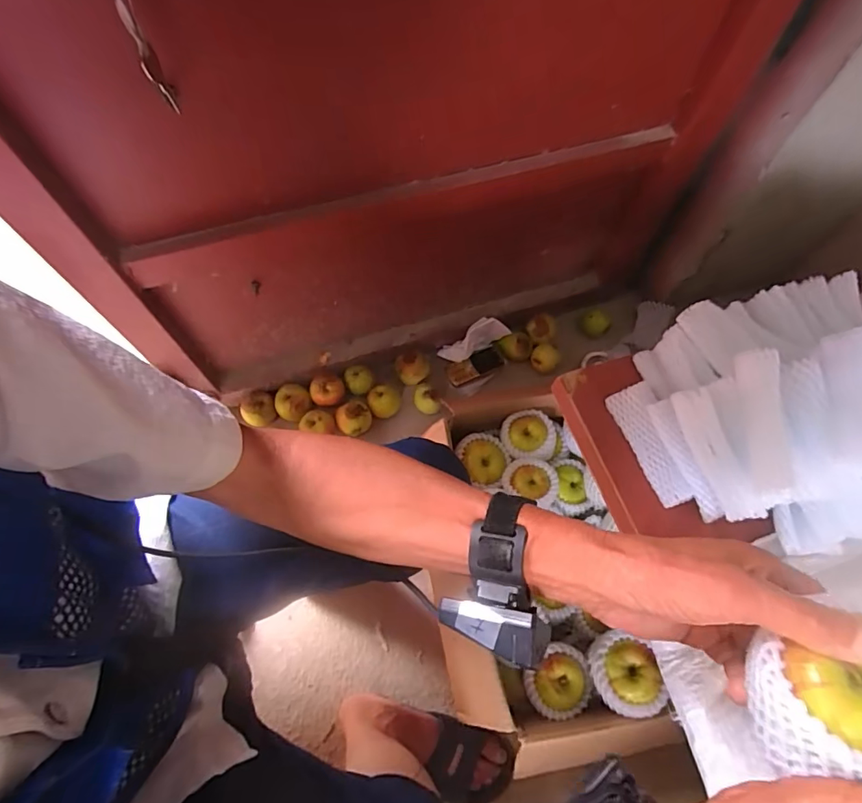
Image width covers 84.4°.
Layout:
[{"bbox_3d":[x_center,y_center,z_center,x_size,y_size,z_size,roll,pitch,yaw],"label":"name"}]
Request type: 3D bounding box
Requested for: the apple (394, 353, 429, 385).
[{"bbox_3d":[-0.038,-0.063,0.950,0.066,0.056,0.052,9,64,1],"label":"apple"}]

